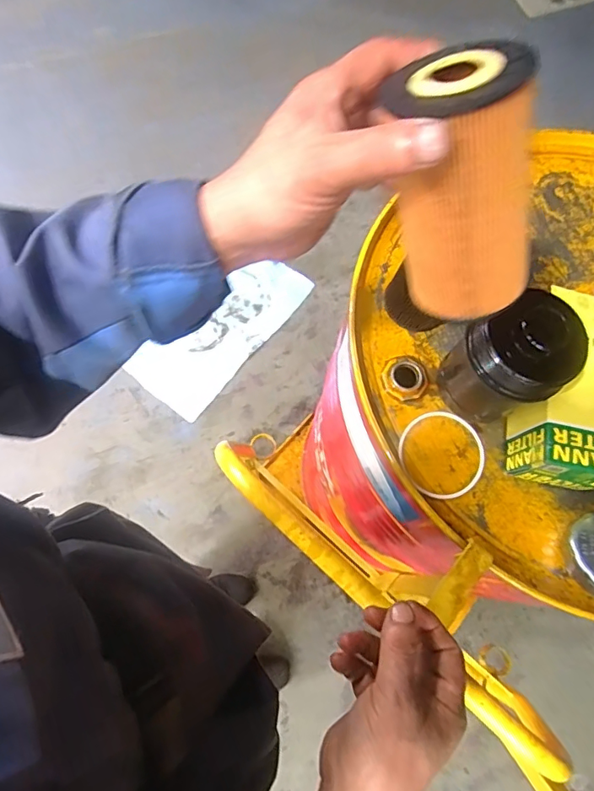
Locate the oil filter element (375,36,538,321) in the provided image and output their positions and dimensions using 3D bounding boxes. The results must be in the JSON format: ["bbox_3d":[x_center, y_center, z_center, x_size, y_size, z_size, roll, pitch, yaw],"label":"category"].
[{"bbox_3d":[0.084,-0.104,0.264,0.059,0.134,0.063,-19,40,-5],"label":"oil filter element"}]

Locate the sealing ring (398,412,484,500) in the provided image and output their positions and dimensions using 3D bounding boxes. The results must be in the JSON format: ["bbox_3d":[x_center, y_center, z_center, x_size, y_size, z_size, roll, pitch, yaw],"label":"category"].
[{"bbox_3d":[0.145,0.059,0.492,0.090,0.006,0.086,2,70,-6],"label":"sealing ring"}]

